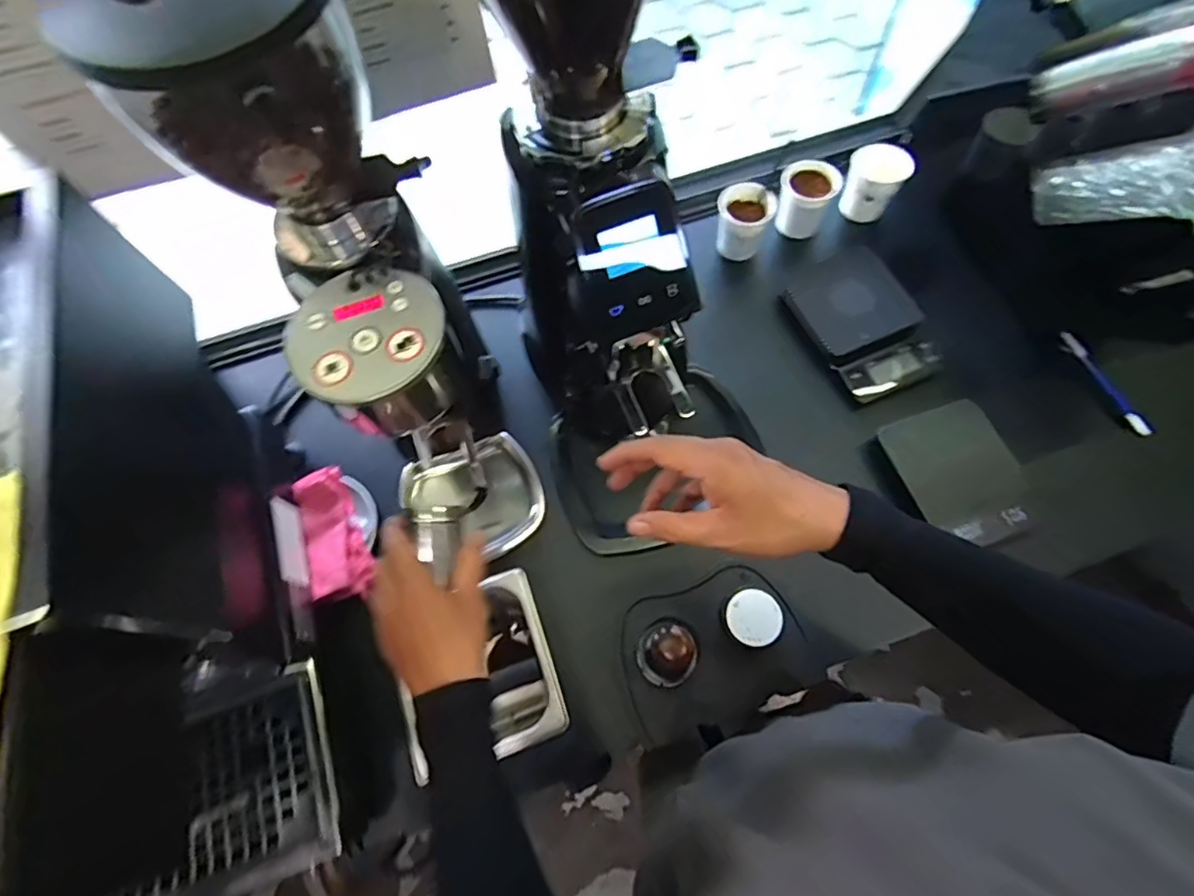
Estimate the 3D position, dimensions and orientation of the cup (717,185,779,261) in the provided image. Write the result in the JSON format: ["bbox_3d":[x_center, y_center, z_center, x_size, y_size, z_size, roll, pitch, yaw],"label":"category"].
[{"bbox_3d":[0.192,-0.297,0.769,0.066,0.077,0.068,-1,68,2],"label":"cup"}]

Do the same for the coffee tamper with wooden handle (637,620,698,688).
[{"bbox_3d":[0.071,0.199,0.568,0.061,0.098,0.063,-15,69,-4],"label":"coffee tamper with wooden handle"}]

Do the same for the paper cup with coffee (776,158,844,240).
[{"bbox_3d":[0.280,-0.336,0.783,0.074,0.078,0.078,-1,68,2],"label":"paper cup with coffee"}]

